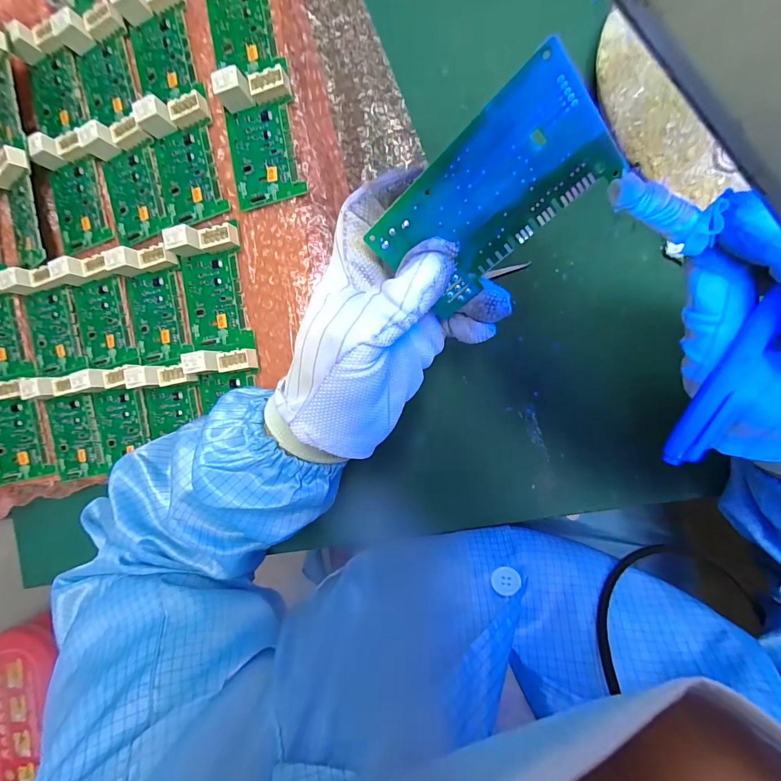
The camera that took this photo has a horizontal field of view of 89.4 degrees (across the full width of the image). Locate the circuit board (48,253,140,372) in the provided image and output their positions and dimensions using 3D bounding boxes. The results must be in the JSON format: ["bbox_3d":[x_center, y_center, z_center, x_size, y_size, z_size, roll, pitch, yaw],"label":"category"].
[{"bbox_3d":[-0.258,-0.068,0.349,0.056,0.021,0.102,-15,89,10],"label":"circuit board"}]

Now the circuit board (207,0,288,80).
[{"bbox_3d":[-0.120,-0.295,0.309,0.058,0.018,0.104,-9,90,10],"label":"circuit board"}]

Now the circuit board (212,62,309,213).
[{"bbox_3d":[-0.102,-0.196,0.307,0.056,0.022,0.094,-8,90,10],"label":"circuit board"}]

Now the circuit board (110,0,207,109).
[{"bbox_3d":[-0.193,-0.284,0.328,0.063,0.022,0.099,-12,89,10],"label":"circuit board"}]

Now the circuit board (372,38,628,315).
[{"bbox_3d":[0.043,-0.082,0.172,0.056,0.004,0.097,37,122,-25],"label":"circuit board"}]

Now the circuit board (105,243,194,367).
[{"bbox_3d":[-0.202,-0.070,0.336,0.057,0.025,0.096,-7,90,10],"label":"circuit board"}]

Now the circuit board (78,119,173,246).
[{"bbox_3d":[-0.224,-0.177,0.338,0.058,0.026,0.096,-12,89,10],"label":"circuit board"}]

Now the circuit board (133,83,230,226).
[{"bbox_3d":[-0.171,-0.191,0.321,0.058,0.018,0.099,-12,89,10],"label":"circuit board"}]

